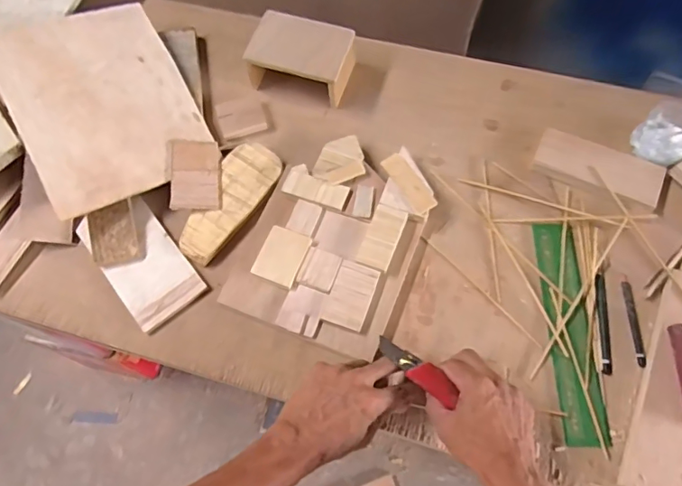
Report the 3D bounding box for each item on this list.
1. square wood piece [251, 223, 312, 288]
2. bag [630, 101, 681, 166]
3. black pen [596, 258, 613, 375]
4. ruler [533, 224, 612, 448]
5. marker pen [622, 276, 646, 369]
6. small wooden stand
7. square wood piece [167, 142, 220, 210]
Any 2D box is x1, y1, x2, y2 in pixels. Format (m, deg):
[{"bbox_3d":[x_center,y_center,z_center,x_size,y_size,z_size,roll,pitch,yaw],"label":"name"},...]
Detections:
[{"bbox_3d":[-0.070,0.017,0.599,0.053,0.012,0.067,20,68,11],"label":"square wood piece"},{"bbox_3d":[0.412,-0.136,0.632,0.068,0.050,0.070,-39,69,-14],"label":"bag"},{"bbox_3d":[0.301,0.082,0.573,0.014,0.008,0.131,7,66,6],"label":"black pen"},{"bbox_3d":[0.262,0.095,0.573,0.050,0.006,0.250,-1,68,1],"label":"ruler"},{"bbox_3d":[0.332,0.087,0.569,0.009,0.008,0.102,0,66,1],"label":"marker pen"},{"bbox_3d":[-0.053,-0.254,0.695,0.131,0.070,0.086,16,67,10],"label":"small wooden stand"},{"bbox_3d":[-0.187,-0.087,0.641,0.063,0.004,0.096,-2,71,-16],"label":"square wood piece"}]

